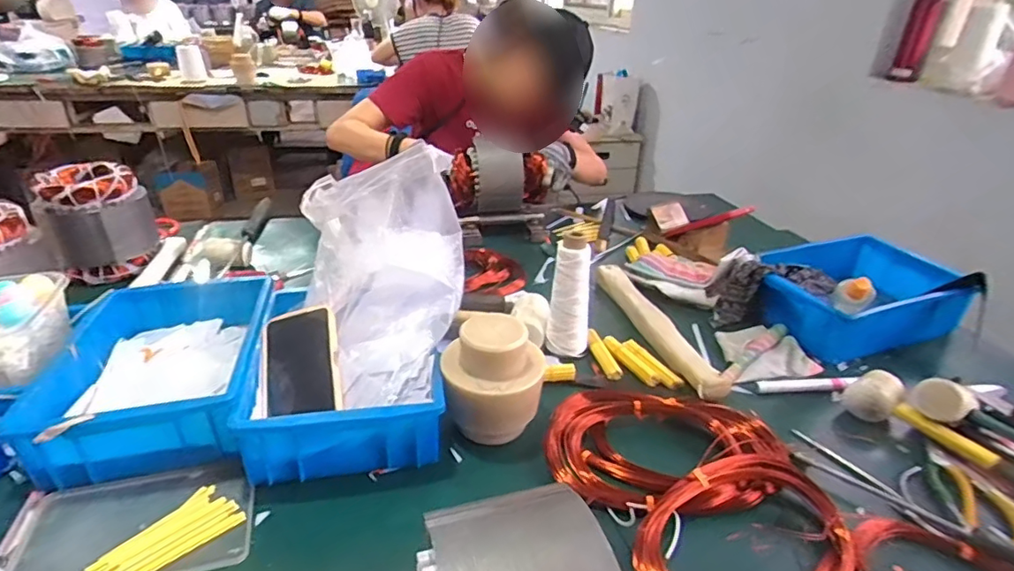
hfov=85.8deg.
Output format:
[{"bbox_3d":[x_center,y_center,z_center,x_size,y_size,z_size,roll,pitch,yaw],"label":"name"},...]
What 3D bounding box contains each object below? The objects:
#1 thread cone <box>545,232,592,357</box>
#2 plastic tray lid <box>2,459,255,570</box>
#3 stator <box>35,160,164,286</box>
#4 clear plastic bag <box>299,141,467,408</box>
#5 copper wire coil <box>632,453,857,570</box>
[{"bbox_3d":[0.087,0.015,0.725,0.056,0.157,0.047,7,29,8],"label":"thread cone"},{"bbox_3d":[-0.328,0.214,0.488,0.182,0.015,0.118,-7,31,-16],"label":"plastic tray lid"},{"bbox_3d":[-0.663,-0.106,0.891,0.147,0.154,0.118,-24,38,-39],"label":"stator"},{"bbox_3d":[-0.126,-0.023,0.608,0.178,0.205,0.222,-7,30,-17],"label":"clear plastic bag"},{"bbox_3d":[0.216,0.224,0.490,0.212,0.025,0.149,-14,34,-28],"label":"copper wire coil"}]

